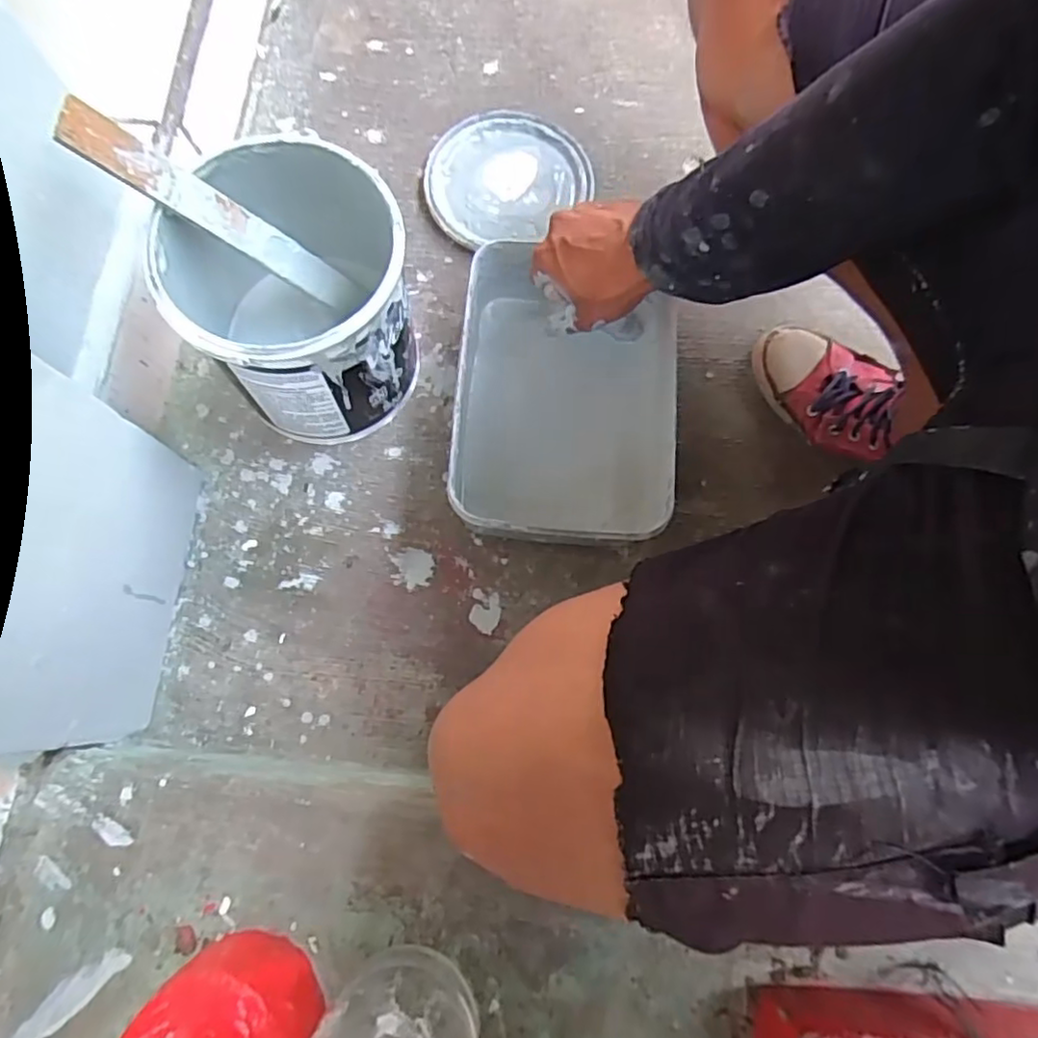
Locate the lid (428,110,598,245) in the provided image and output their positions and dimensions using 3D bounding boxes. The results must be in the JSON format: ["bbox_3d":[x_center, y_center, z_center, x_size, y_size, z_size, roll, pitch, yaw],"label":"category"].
[{"bbox_3d":[-0.012,-0.378,0.700,0.177,0.012,0.156,-14,76,-5],"label":"lid"}]

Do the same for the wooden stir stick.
[{"bbox_3d":[-0.222,-0.230,0.497,0.007,0.228,0.030,28,94,38],"label":"wooden stir stick"}]

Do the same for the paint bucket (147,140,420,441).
[{"bbox_3d":[-0.177,-0.180,0.555,0.178,0.188,0.174,0,75,-2],"label":"paint bucket"}]

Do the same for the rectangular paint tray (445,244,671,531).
[{"bbox_3d":[0.046,-0.107,0.595,0.195,0.092,0.262,4,76,1],"label":"rectangular paint tray"}]

